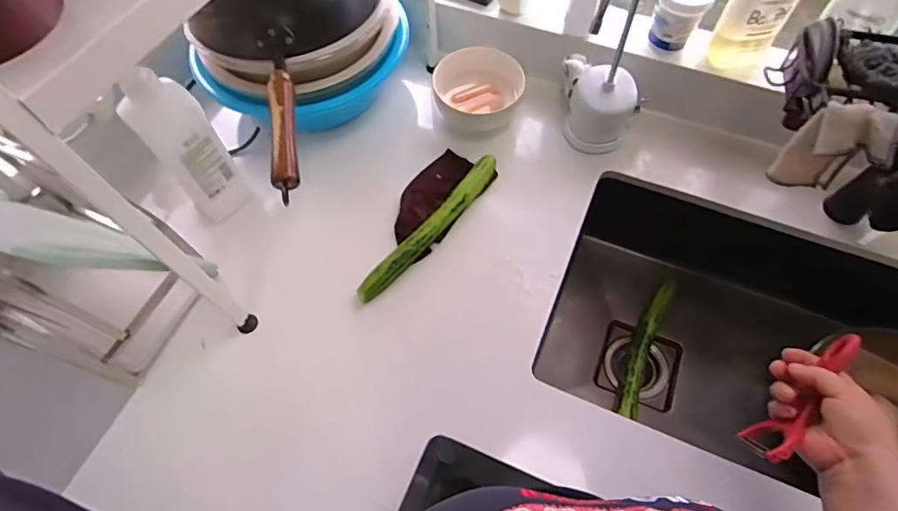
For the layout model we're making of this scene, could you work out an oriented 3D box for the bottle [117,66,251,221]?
[{"bbox_3d":[-0.352,-0.144,0.677,0.080,0.234,0.058,-37,68,-16],"label":"bottle"}]

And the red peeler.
[{"bbox_3d":[0.346,0.135,0.489,0.025,0.057,0.146,37,86,18],"label":"red peeler"}]

